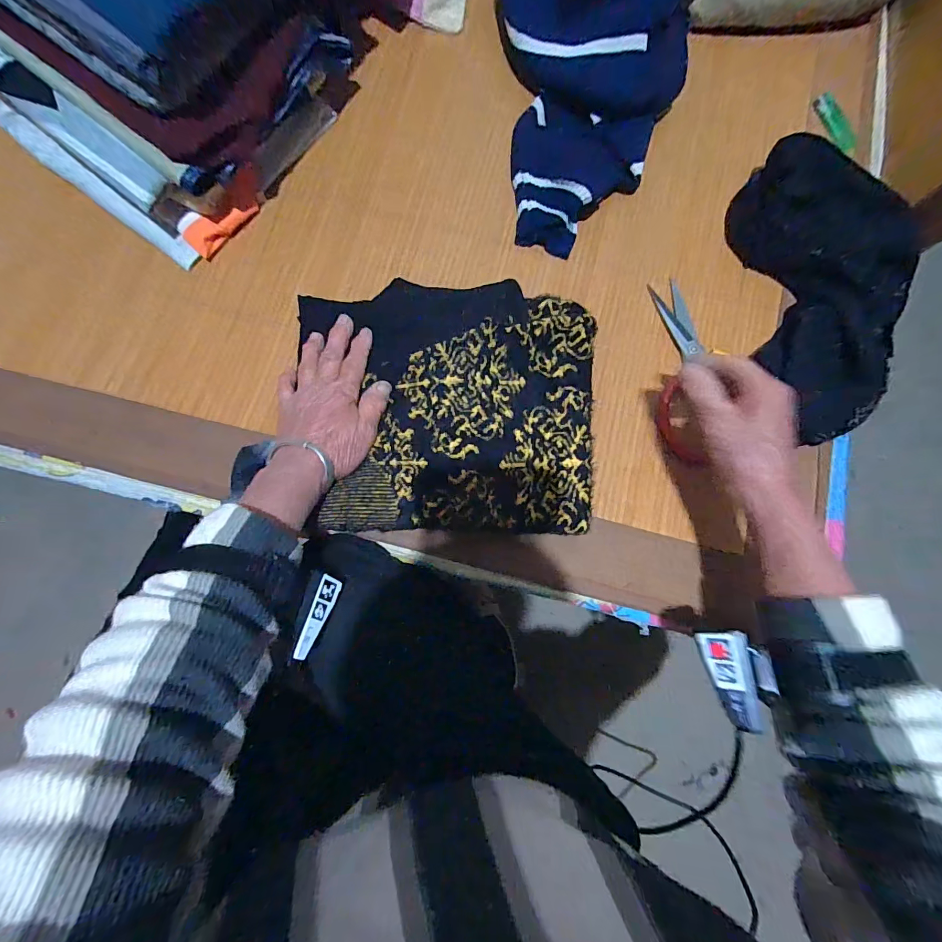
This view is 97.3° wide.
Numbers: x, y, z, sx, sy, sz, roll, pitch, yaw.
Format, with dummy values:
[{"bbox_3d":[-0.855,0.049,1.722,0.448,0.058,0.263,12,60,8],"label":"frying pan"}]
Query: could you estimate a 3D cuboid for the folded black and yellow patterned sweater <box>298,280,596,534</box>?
[{"bbox_3d":[-0.024,-0.066,0.389,0.270,0.048,0.241,1,80,-1],"label":"folded black and yellow patterned sweater"}]

